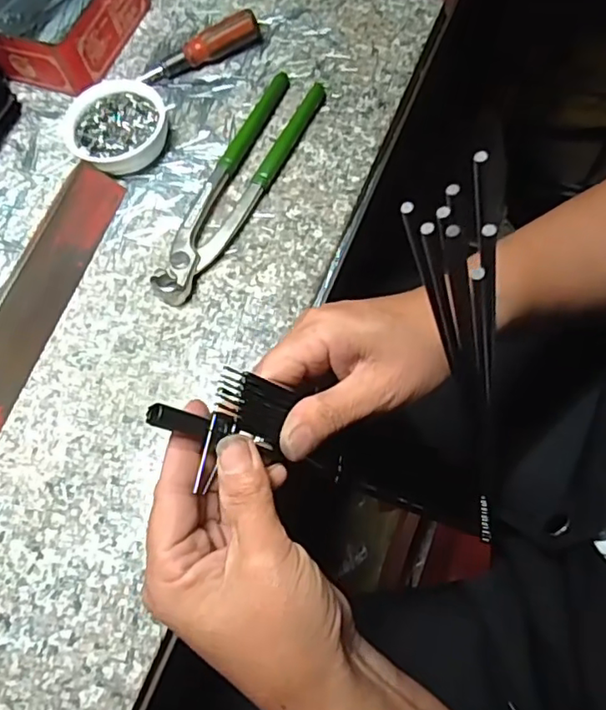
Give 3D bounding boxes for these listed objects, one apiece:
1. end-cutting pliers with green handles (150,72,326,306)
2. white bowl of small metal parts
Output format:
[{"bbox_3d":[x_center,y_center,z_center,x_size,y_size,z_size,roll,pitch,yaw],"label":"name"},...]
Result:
[{"bbox_3d":[-0.047,-0.121,0.413,0.041,0.020,0.196,24,72,15],"label":"end-cutting pliers with green handles"},{"bbox_3d":[-0.134,-0.163,0.431,0.071,0.023,0.065,-2,67,5],"label":"white bowl of small metal parts"}]

